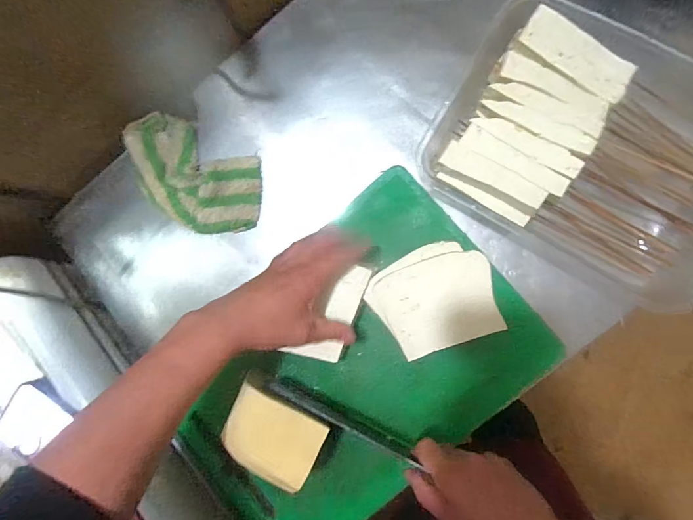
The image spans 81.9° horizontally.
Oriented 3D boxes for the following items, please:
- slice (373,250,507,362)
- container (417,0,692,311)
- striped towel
[{"bbox_3d":[0.106,0.049,0.459,0.128,0.015,0.102,-20,85,6],"label":"slice"},{"bbox_3d":[0.303,-0.135,0.476,0.372,0.090,0.267,29,91,7],"label":"container"},{"bbox_3d":[-0.215,-0.117,0.560,0.206,0.040,0.132,30,91,7],"label":"striped towel"}]

